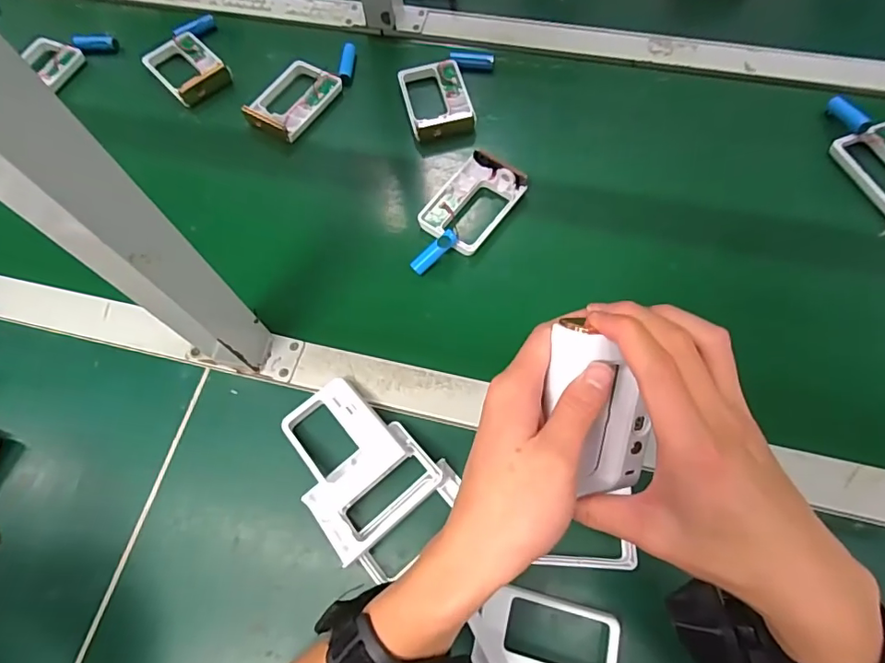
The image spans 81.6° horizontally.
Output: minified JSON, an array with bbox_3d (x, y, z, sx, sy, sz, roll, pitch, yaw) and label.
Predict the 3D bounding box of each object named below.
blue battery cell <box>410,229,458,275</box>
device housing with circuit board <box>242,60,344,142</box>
[{"bbox_3d":[-0.008,-0.073,0.471,0.050,0.018,0.014,-39,70,-13],"label":"blue battery cell"},{"bbox_3d":[-0.168,-0.256,0.568,0.073,0.020,0.103,29,71,14],"label":"device housing with circuit board"}]

